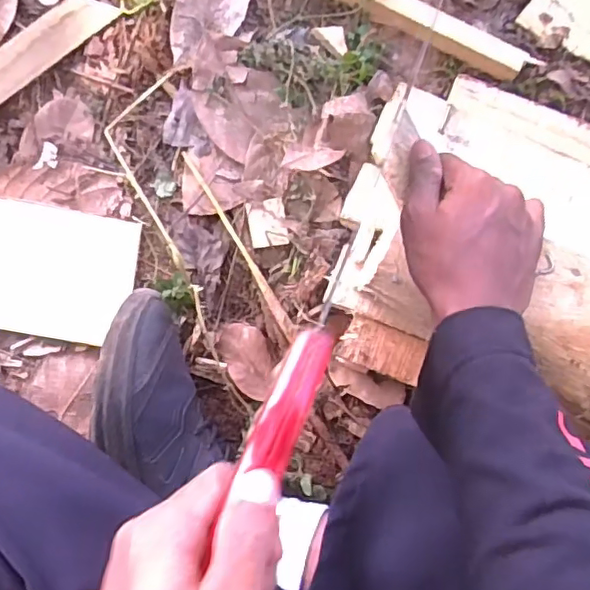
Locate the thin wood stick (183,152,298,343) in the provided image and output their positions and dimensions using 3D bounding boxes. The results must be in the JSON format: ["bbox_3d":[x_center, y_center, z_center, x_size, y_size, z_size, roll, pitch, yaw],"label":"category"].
[{"bbox_3d":[-0.049,-0.042,0.500,0.011,0.009,0.183,-32,87,-2],"label":"thin wood stick"}]

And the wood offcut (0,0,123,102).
[{"bbox_3d":[-0.225,-0.202,0.490,0.160,0.015,0.032,-37,88,-2],"label":"wood offcut"}]

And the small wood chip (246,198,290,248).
[{"bbox_3d":[-0.023,-0.061,0.496,0.031,0.004,0.039,-9,87,-1],"label":"small wood chip"}]

